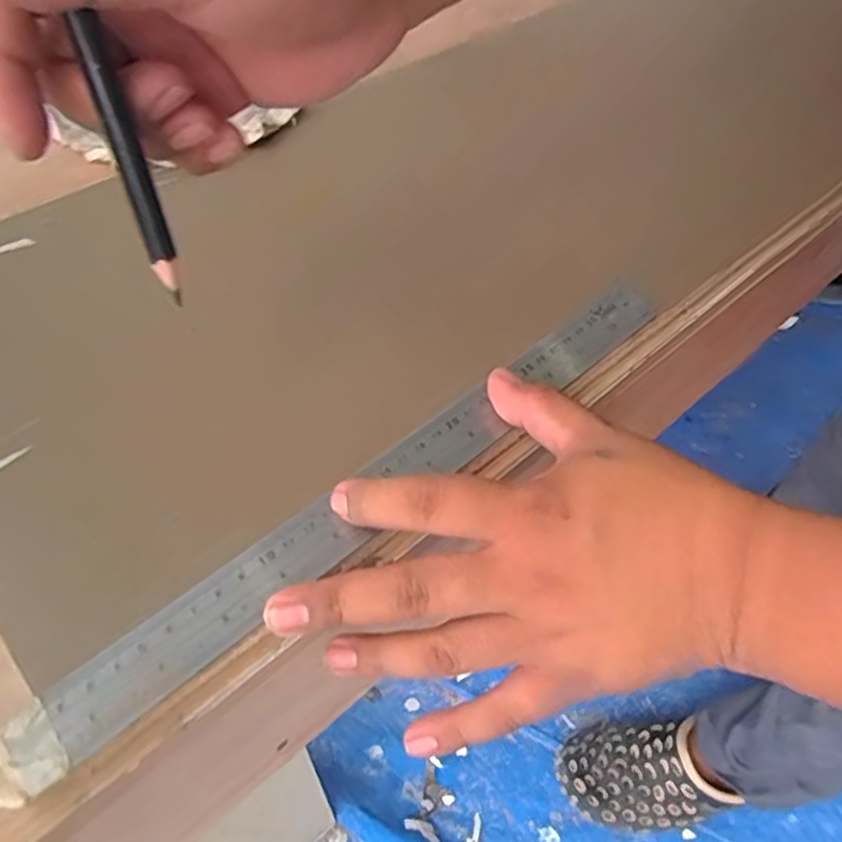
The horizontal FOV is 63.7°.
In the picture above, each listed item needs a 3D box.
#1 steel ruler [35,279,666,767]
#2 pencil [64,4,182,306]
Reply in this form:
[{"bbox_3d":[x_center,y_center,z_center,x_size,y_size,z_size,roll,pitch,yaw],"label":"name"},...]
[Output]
[{"bbox_3d":[-0.002,0.019,0.291,0.315,0.004,0.027,-35,62,-26],"label":"steel ruler"},{"bbox_3d":[-0.093,-0.104,0.190,0.009,0.149,0.014,-25,42,-22],"label":"pencil"}]

